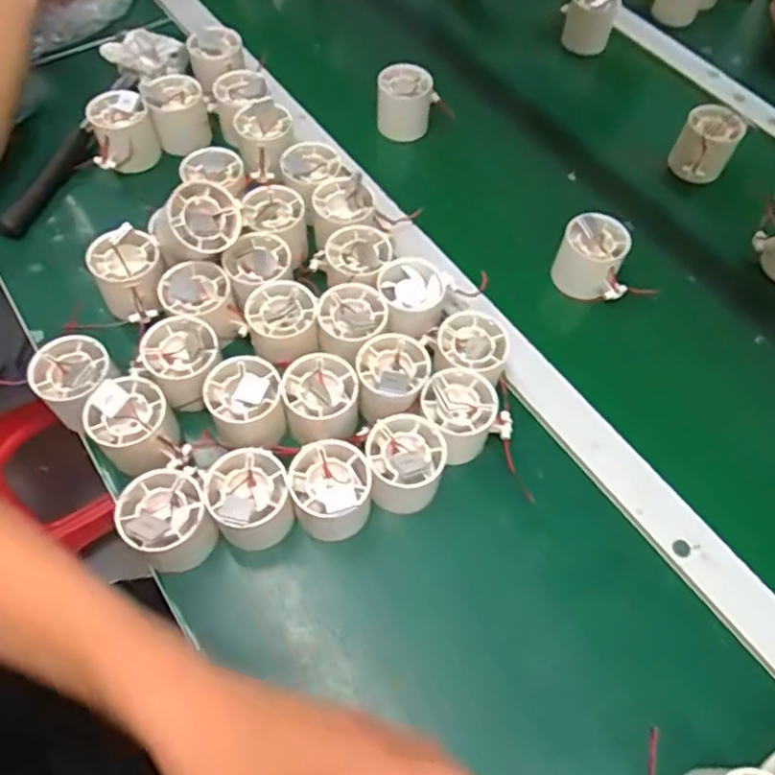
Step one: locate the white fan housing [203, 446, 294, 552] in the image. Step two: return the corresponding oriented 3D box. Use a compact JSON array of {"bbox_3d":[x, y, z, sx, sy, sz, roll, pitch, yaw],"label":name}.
[{"bbox_3d":[-0.093,0.076,0.437,0.052,0.054,0.054,1,60,-2],"label":"white fan housing"}]

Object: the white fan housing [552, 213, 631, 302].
[{"bbox_3d":[0.183,-0.114,0.559,0.060,0.051,0.056,1,60,-2],"label":"white fan housing"}]

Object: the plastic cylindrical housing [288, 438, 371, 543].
[{"bbox_3d":[-0.039,0.071,0.441,0.052,0.047,0.054,1,60,-2],"label":"plastic cylindrical housing"}]

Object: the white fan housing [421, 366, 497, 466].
[{"bbox_3d":[0.051,0.020,0.472,0.051,0.043,0.059,14,60,5],"label":"white fan housing"}]

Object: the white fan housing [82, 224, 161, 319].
[{"bbox_3d":[-0.206,-0.091,0.510,0.053,0.044,0.057,-23,63,-16],"label":"white fan housing"}]

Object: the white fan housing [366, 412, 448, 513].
[{"bbox_3d":[0.013,0.054,0.452,0.052,0.044,0.054,1,60,-2],"label":"white fan housing"}]

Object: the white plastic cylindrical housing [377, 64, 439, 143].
[{"bbox_3d":[0.019,-0.294,0.659,0.057,0.053,0.051,10,60,3],"label":"white plastic cylindrical housing"}]

